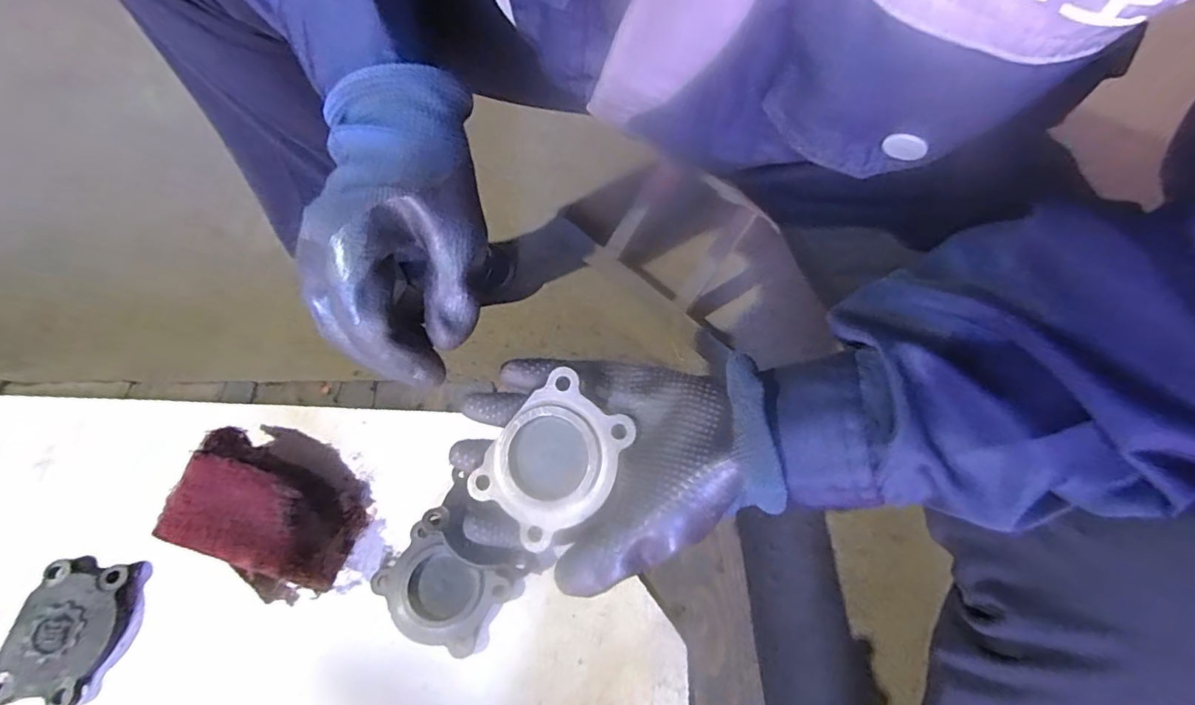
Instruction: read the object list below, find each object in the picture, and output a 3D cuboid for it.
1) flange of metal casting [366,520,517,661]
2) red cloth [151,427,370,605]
[{"bbox_3d":[-0.111,0.167,0.375,0.085,0.013,0.063,23,64,9],"label":"flange of metal casting"},{"bbox_3d":[-0.233,0.116,0.377,0.130,0.052,0.075,25,64,10],"label":"red cloth"}]

